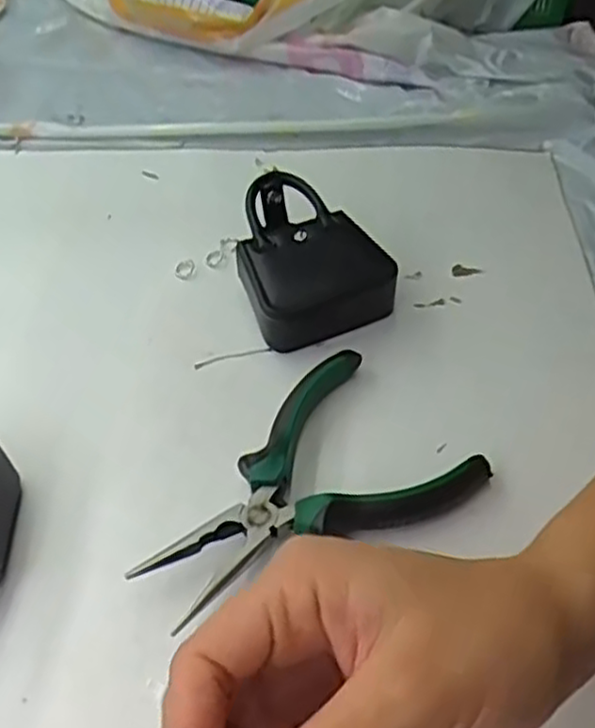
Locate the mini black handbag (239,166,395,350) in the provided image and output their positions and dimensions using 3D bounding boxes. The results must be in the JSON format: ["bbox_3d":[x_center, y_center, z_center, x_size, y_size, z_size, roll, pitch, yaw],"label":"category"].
[{"bbox_3d":[0.004,-0.059,0.415,0.077,0.048,0.098,-15,49,-12],"label":"mini black handbag"}]

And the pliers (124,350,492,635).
[{"bbox_3d":[0.000,0.057,0.330,0.148,0.021,0.094,-31,54,-24],"label":"pliers"}]

